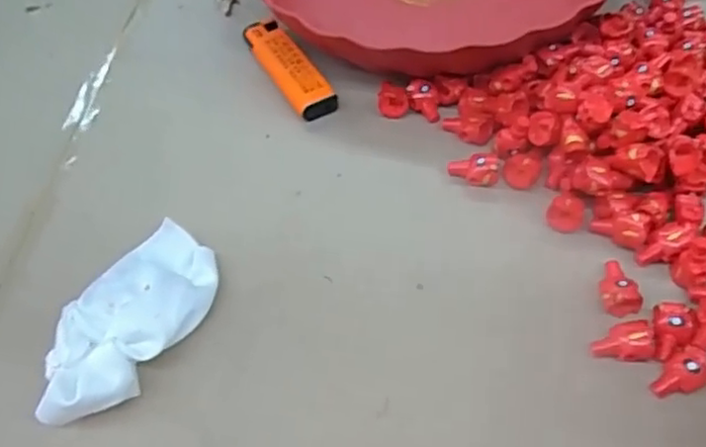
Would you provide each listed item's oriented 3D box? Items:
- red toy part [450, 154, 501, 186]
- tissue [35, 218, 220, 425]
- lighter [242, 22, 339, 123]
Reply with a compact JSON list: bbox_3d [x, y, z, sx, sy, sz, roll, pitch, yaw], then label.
[{"bbox_3d":[0.062,-0.028,0.337,0.025,0.012,0.015,5,59,7],"label":"red toy part"},{"bbox_3d":[-0.098,0.044,0.293,0.049,0.021,0.098,18,61,15],"label":"tissue"},{"bbox_3d":[-0.038,-0.091,0.381,0.023,0.012,0.080,-30,61,-14],"label":"lighter"}]

